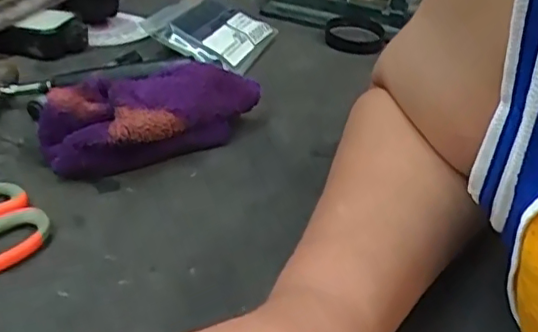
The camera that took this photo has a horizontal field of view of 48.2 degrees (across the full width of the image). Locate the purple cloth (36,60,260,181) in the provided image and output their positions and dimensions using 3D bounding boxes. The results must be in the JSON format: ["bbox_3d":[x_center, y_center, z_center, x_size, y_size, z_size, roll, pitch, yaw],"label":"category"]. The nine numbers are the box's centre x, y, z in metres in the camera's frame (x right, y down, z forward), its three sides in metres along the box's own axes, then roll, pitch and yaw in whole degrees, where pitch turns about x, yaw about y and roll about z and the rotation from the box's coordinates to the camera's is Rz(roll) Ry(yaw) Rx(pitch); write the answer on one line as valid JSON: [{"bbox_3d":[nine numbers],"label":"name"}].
[{"bbox_3d":[-0.089,-0.045,0.463,0.170,0.057,0.088,-21,41,-39],"label":"purple cloth"}]

